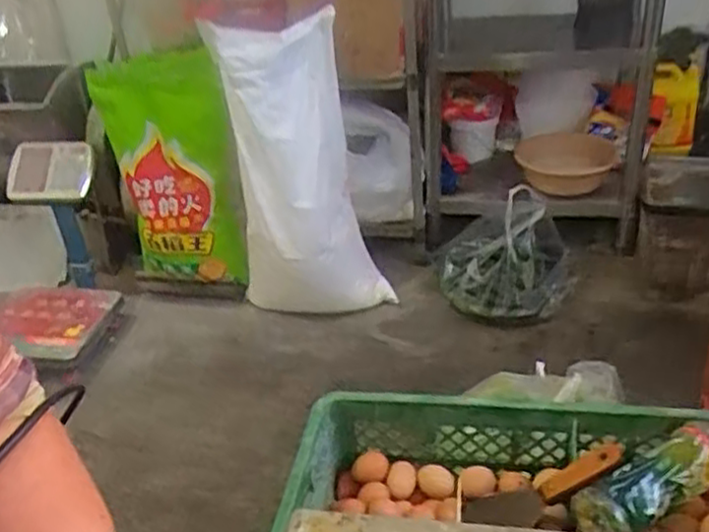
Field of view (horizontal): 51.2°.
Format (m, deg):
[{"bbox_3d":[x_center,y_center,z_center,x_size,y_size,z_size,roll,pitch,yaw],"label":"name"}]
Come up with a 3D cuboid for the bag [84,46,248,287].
[{"bbox_3d":[-0.452,-0.210,1.841,0.349,0.635,0.100,4,39,7],"label":"bag"}]

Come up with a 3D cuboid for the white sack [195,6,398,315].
[{"bbox_3d":[-0.152,-0.205,1.812,0.291,0.735,0.250,18,39,35],"label":"white sack"}]

